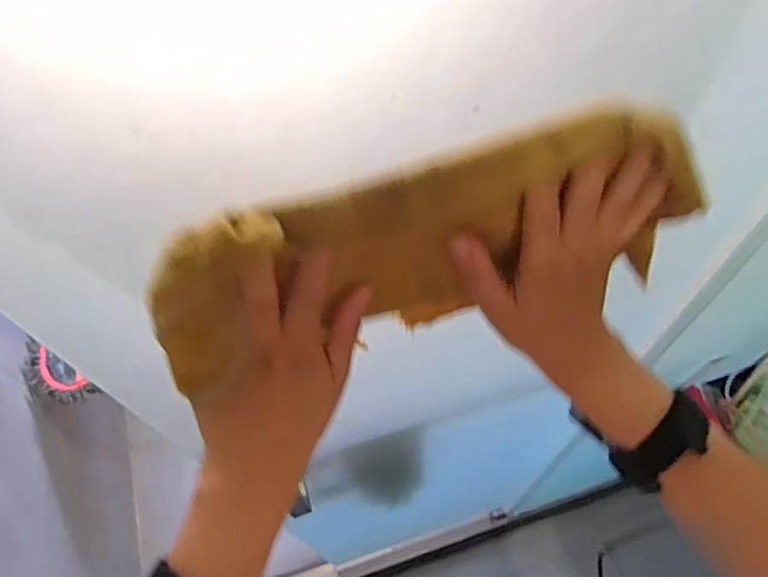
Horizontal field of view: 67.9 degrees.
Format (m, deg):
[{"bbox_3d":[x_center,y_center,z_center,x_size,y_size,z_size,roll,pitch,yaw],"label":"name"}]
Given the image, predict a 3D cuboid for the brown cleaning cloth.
[{"bbox_3d":[0.027,-0.017,0.291,0.279,0.135,0.030,-18,60,-8],"label":"brown cleaning cloth"}]

